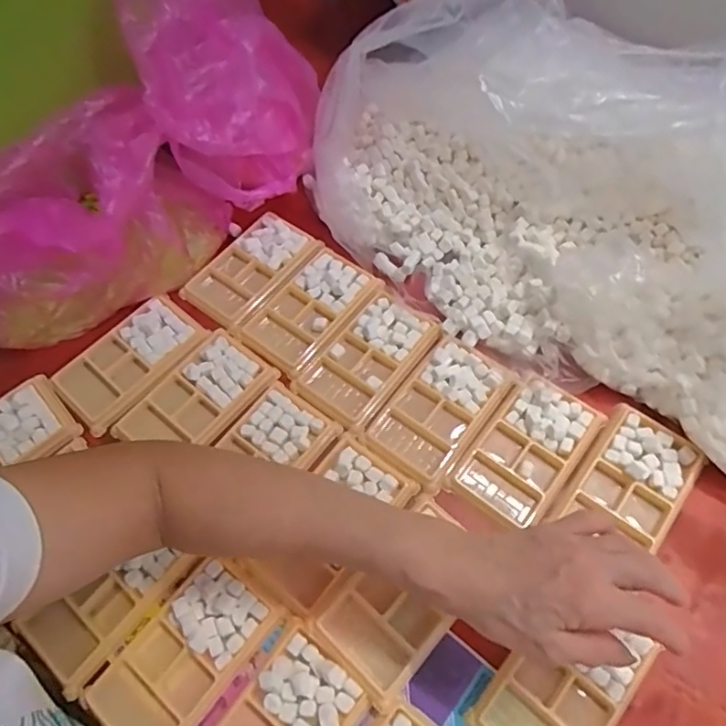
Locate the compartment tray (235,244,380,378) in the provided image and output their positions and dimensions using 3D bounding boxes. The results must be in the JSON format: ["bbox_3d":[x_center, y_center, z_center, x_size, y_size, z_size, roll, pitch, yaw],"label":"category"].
[{"bbox_3d":[-0.050,-0.053,0.554,0.085,0.016,0.136,37,70,21],"label":"compartment tray"}]

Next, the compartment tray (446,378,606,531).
[{"bbox_3d":[0.138,0.074,0.472,0.078,0.020,0.125,33,68,20],"label":"compartment tray"}]

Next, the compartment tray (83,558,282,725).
[{"bbox_3d":[-0.133,0.215,0.407,0.076,0.023,0.131,33,69,20],"label":"compartment tray"}]

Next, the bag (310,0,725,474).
[{"bbox_3d":[0.222,-0.142,0.487,0.594,0.161,0.301,33,68,20],"label":"bag"}]

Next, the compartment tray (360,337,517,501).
[{"bbox_3d":[0.069,0.043,0.498,0.082,0.021,0.132,37,70,21],"label":"compartment tray"}]

